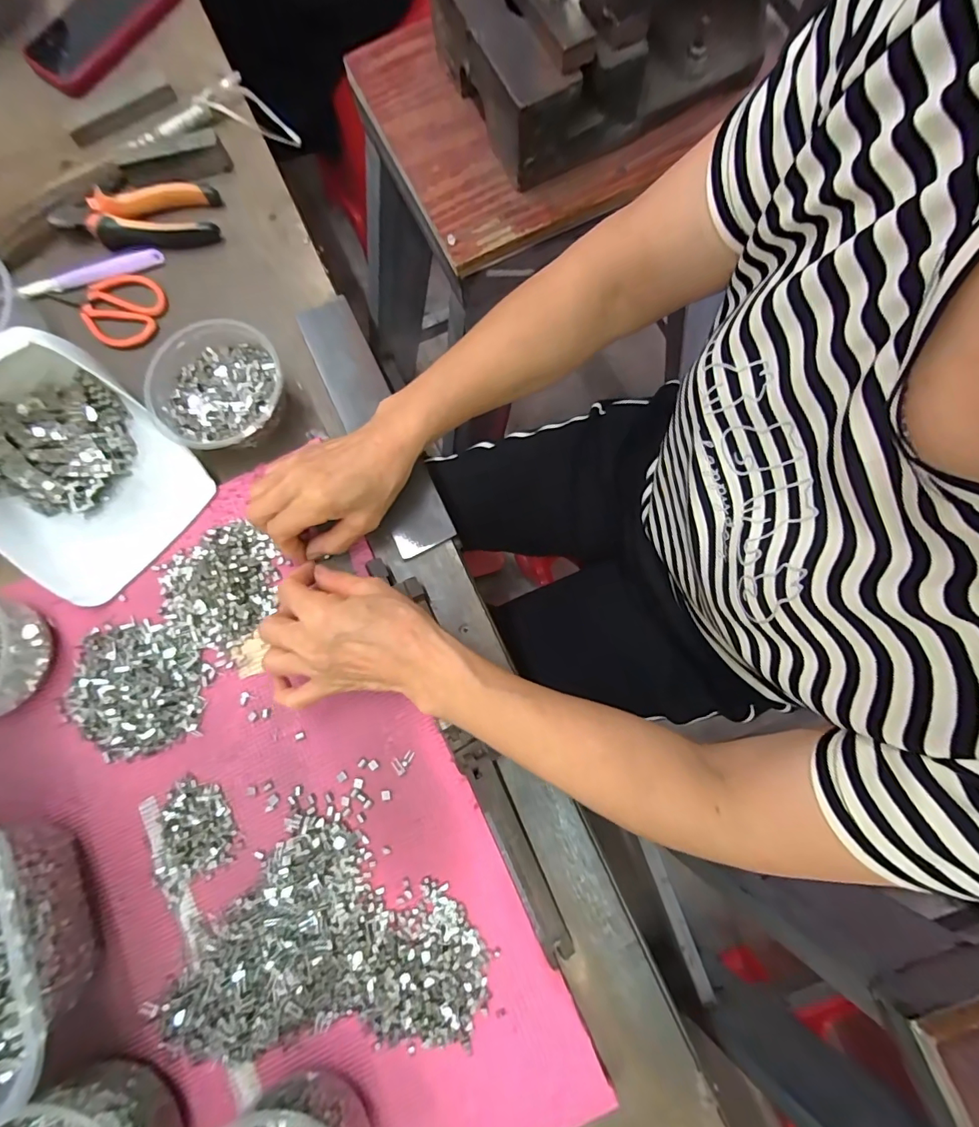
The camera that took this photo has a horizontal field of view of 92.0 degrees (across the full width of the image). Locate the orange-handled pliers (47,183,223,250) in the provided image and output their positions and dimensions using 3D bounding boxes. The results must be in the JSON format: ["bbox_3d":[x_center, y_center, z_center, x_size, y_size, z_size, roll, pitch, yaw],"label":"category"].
[{"bbox_3d":[-0.334,-0.325,0.448,0.152,0.022,0.055,-8,80,2],"label":"orange-handled pliers"}]

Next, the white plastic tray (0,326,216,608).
[{"bbox_3d":[-0.341,-0.079,0.367,0.179,0.077,0.154,42,84,9],"label":"white plastic tray"}]

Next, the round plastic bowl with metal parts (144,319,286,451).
[{"bbox_3d":[-0.219,-0.138,0.396,0.104,0.049,0.103,-1,80,3],"label":"round plastic bowl with metal parts"}]

